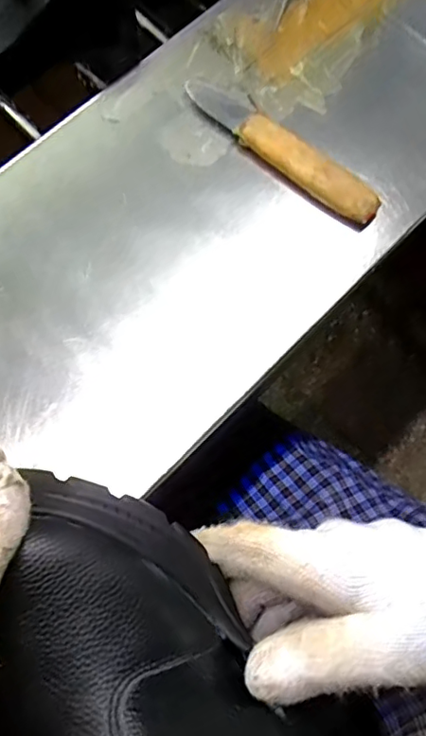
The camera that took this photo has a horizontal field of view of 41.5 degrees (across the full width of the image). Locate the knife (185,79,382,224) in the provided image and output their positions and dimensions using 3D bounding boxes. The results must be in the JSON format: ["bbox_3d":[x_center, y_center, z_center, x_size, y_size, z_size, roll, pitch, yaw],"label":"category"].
[{"bbox_3d":[0.046,-0.157,0.399,0.164,0.015,0.027,41,77,10],"label":"knife"}]

